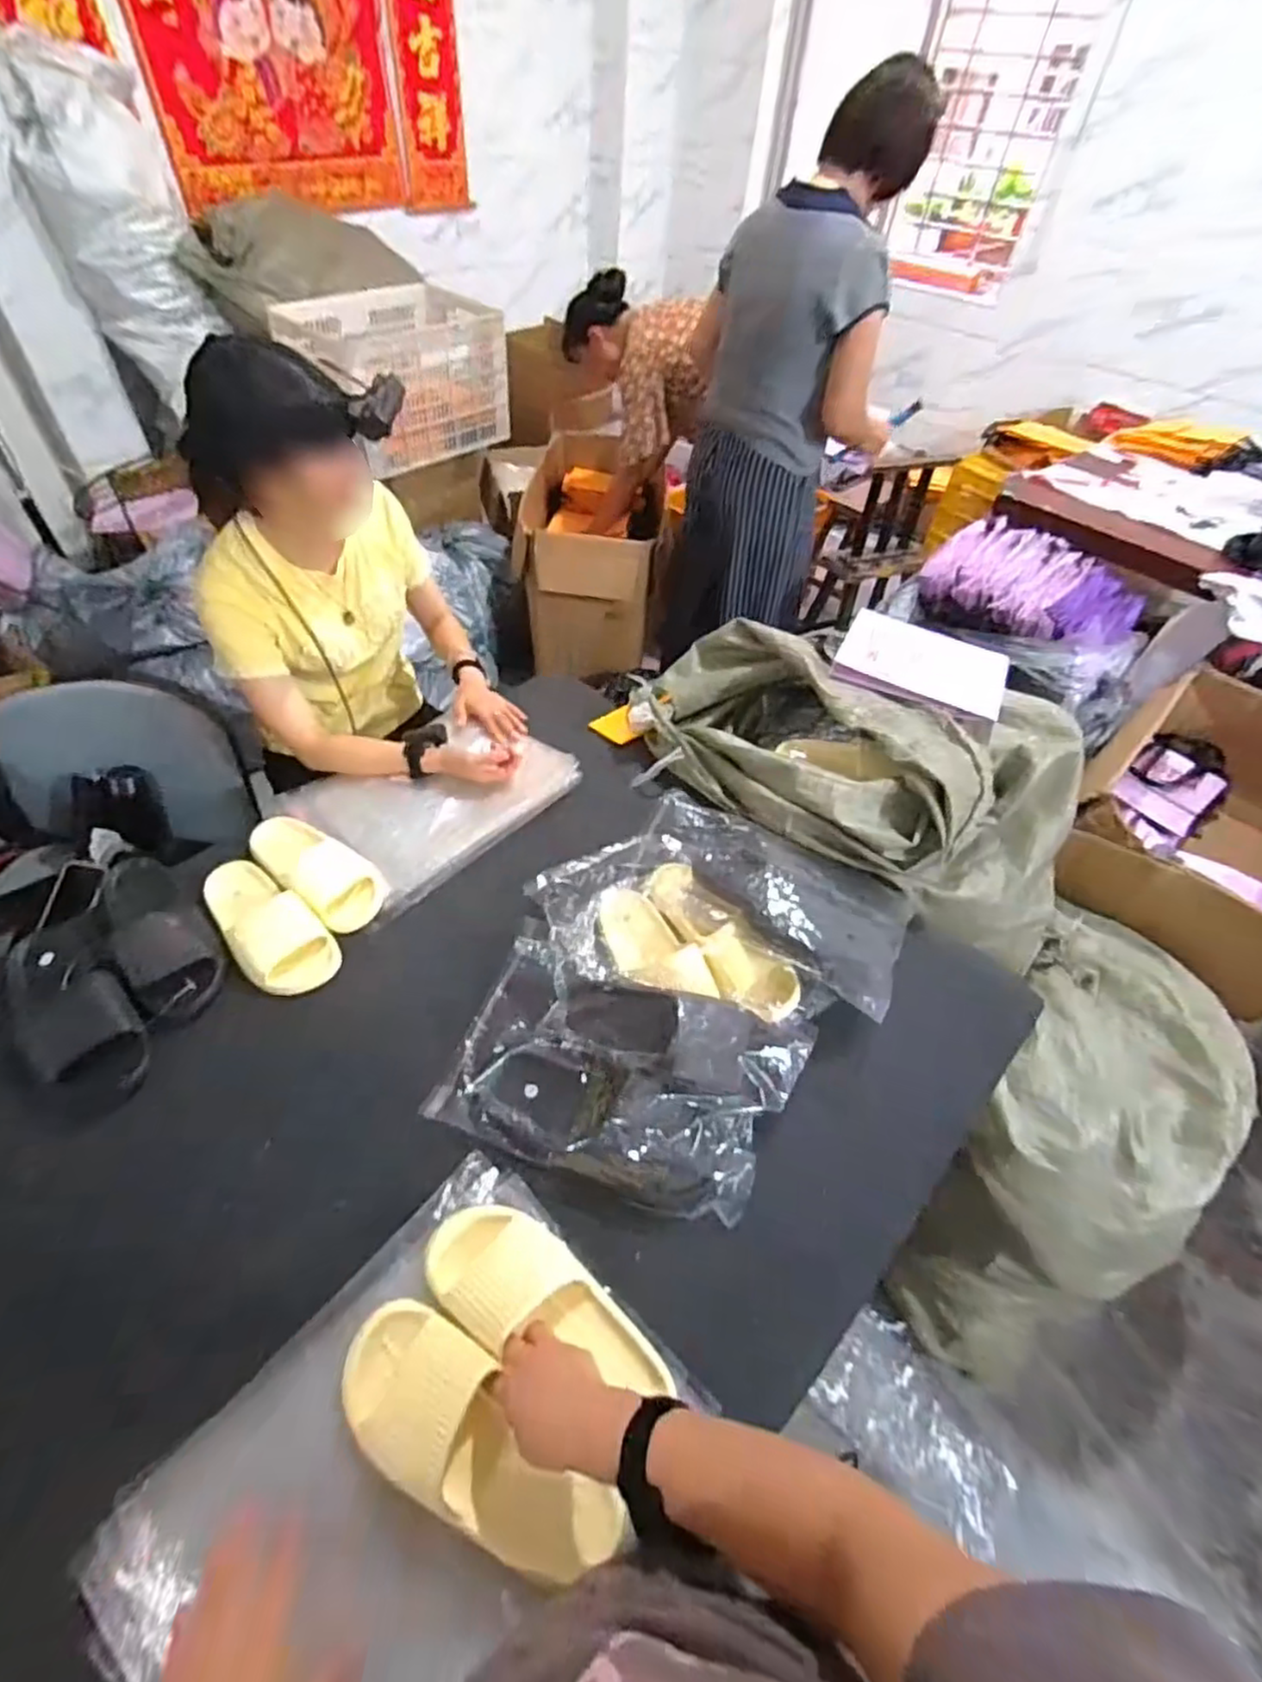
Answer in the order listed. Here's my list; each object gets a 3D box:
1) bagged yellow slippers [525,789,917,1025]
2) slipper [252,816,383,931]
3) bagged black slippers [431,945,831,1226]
[{"bbox_3d":[0.115,0.080,0.925,0.489,0.108,0.291,15,50,7],"label":"bagged yellow slippers"},{"bbox_3d":[-0.445,0.033,0.963,0.232,0.053,0.101,31,53,20],"label":"slipper"},{"bbox_3d":[-0.011,0.254,0.778,0.390,0.075,0.231,18,50,10],"label":"bagged black slippers"}]

